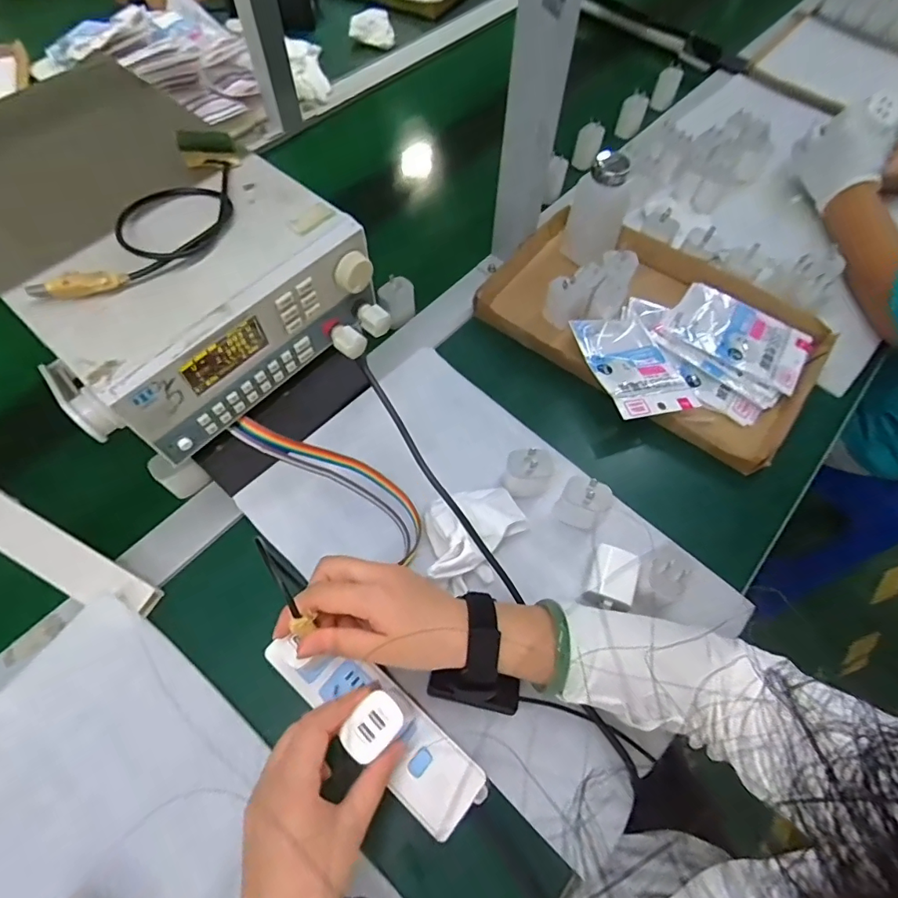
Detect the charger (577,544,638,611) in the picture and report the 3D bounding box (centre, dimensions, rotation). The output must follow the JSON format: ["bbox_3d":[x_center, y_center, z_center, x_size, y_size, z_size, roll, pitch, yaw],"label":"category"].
[{"bbox_3d":[0.143,0.117,0.441,0.038,0.023,0.056,24,64,11],"label":"charger"}]

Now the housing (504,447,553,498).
[{"bbox_3d":[0.078,0.022,0.473,0.045,0.047,0.033,-5,62,-4],"label":"housing"}]

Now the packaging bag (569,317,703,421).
[{"bbox_3d":[0.203,-0.093,0.546,0.098,0.019,0.135,-17,64,-10],"label":"packaging bag"}]

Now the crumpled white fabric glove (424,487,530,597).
[{"bbox_3d":[0.024,0.075,0.451,0.097,0.034,0.079,-21,64,-12],"label":"crumpled white fabric glove"}]

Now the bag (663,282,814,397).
[{"bbox_3d":[0.333,-0.132,0.575,0.152,0.015,0.096,34,66,16],"label":"bag"}]

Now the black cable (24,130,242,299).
[{"bbox_3d":[-0.204,-0.172,0.364,0.075,0.016,0.193,18,63,8],"label":"black cable"}]

